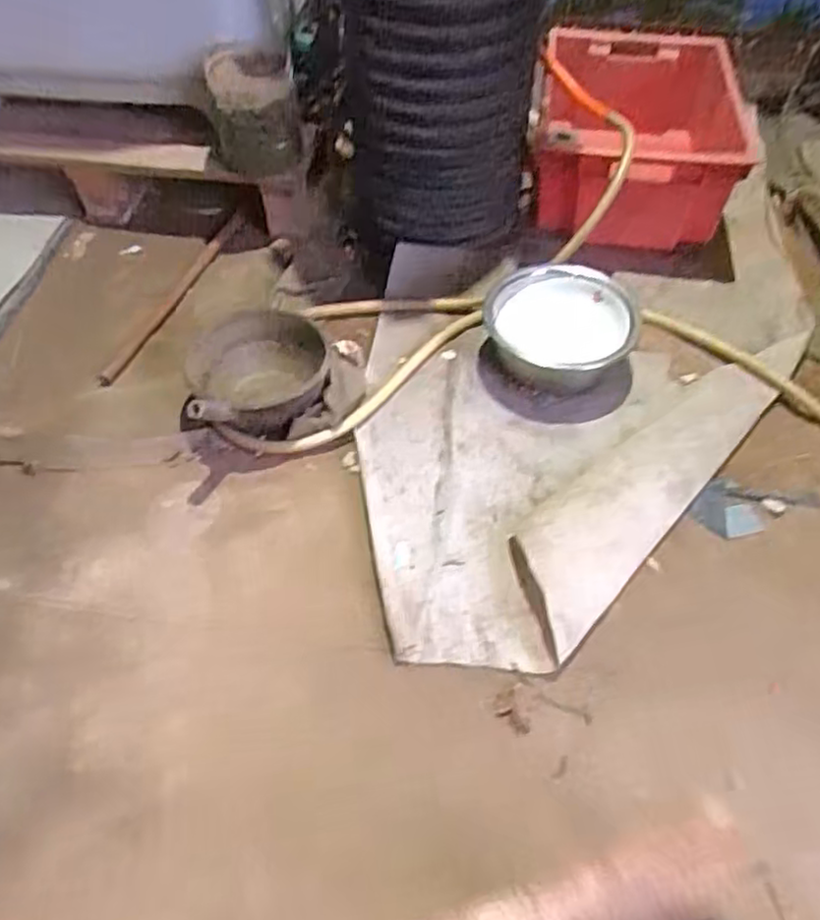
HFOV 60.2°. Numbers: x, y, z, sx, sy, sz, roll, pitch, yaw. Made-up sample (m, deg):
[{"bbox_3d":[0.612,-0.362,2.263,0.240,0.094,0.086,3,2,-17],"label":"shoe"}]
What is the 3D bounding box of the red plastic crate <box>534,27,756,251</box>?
[{"bbox_3d":[0.423,-0.608,1.368,0.380,0.215,0.496,10,53,8],"label":"red plastic crate"}]

